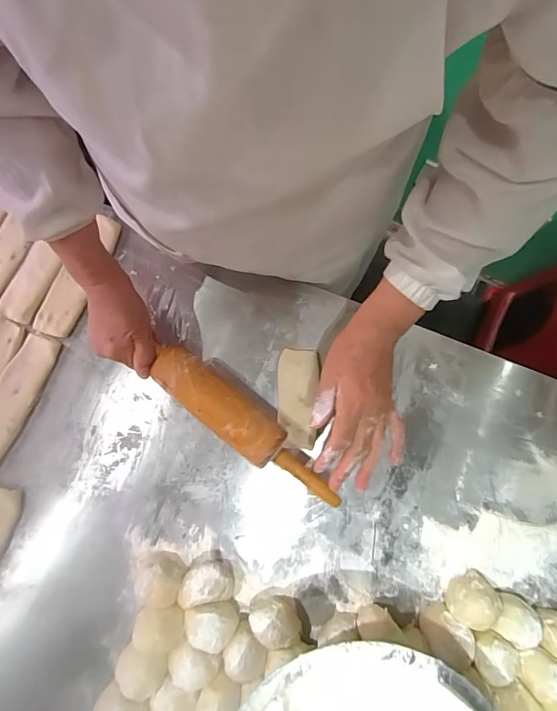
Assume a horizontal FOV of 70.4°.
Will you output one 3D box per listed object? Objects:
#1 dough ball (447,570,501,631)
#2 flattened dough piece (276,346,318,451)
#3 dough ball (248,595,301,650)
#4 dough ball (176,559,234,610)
[{"bbox_3d":[0.224,0.280,0.454,0.047,0.049,0.053,27,80,5],"label":"dough ball"},{"bbox_3d":[0.025,0.055,0.513,0.051,0.011,0.126,1,79,0],"label":"flattened dough piece"},{"bbox_3d":[-0.004,0.304,0.454,0.058,0.048,0.042,-1,79,0],"label":"dough ball"},{"bbox_3d":[-0.084,0.263,0.462,0.061,0.048,0.048,0,79,0],"label":"dough ball"}]

